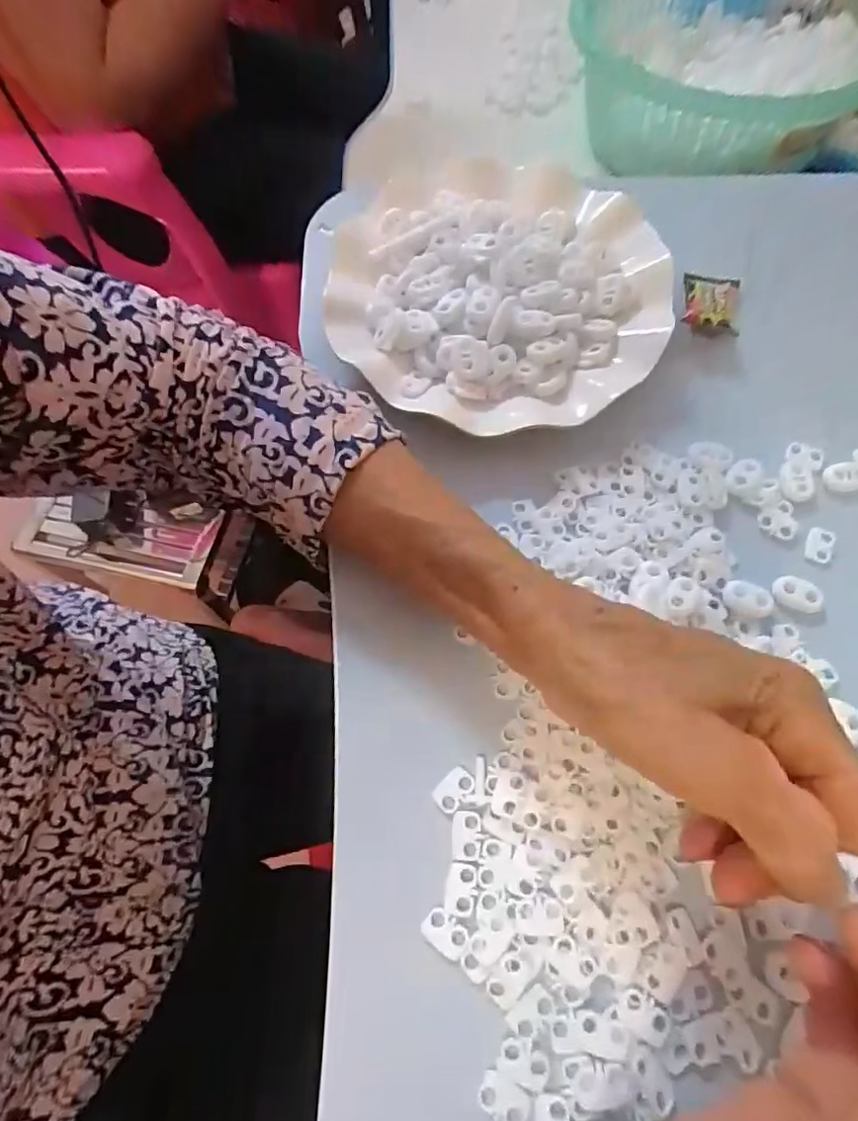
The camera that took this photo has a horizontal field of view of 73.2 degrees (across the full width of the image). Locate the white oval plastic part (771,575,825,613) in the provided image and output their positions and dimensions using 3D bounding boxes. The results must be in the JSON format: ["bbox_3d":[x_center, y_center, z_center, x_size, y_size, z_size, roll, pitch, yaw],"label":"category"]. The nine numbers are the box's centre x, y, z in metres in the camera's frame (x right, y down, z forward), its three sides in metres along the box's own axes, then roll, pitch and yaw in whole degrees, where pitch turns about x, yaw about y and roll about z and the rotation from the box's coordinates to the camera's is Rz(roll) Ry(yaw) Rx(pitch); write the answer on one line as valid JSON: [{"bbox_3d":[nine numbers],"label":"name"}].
[{"bbox_3d":[0.173,0.016,0.271,0.023,0.007,0.015,17,70,9],"label":"white oval plastic part"}]

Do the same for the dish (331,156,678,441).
[{"bbox_3d":[0.038,-0.153,0.321,0.180,0.022,0.189,-1,68,3],"label":"dish"}]

